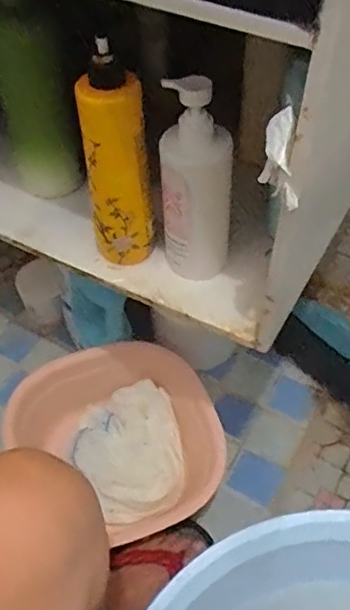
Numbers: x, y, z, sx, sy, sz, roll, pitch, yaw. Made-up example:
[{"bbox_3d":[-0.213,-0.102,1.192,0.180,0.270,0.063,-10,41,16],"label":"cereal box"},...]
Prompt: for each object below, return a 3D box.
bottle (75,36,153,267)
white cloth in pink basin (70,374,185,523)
[{"bbox_3d":[-0.058,-0.126,0.544,0.055,0.227,0.045,-14,50,-11],"label":"bottle"},{"bbox_3d":[-0.065,0.205,0.793,0.146,0.040,0.187,-11,50,-9],"label":"white cloth in pink basin"}]

